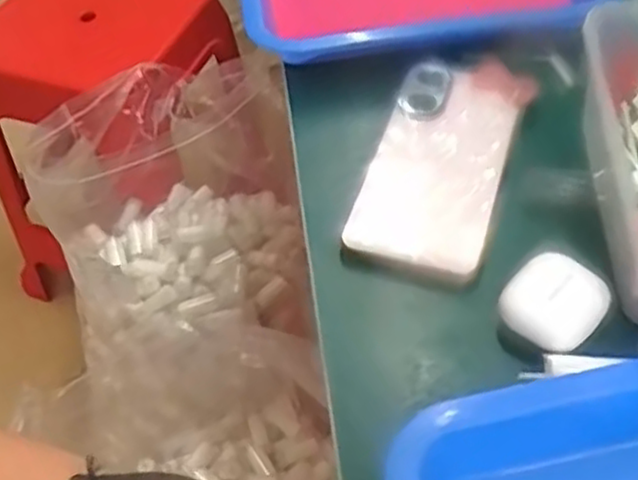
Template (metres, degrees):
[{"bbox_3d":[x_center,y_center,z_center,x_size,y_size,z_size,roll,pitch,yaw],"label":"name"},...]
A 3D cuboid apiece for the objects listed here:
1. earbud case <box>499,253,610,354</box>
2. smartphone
[{"bbox_3d":[0.117,0.033,0.368,0.042,0.021,0.050,31,59,27],"label":"earbud case"},{"bbox_3d":[0.077,-0.053,0.454,0.079,0.009,0.183,15,53,16],"label":"smartphone"}]

